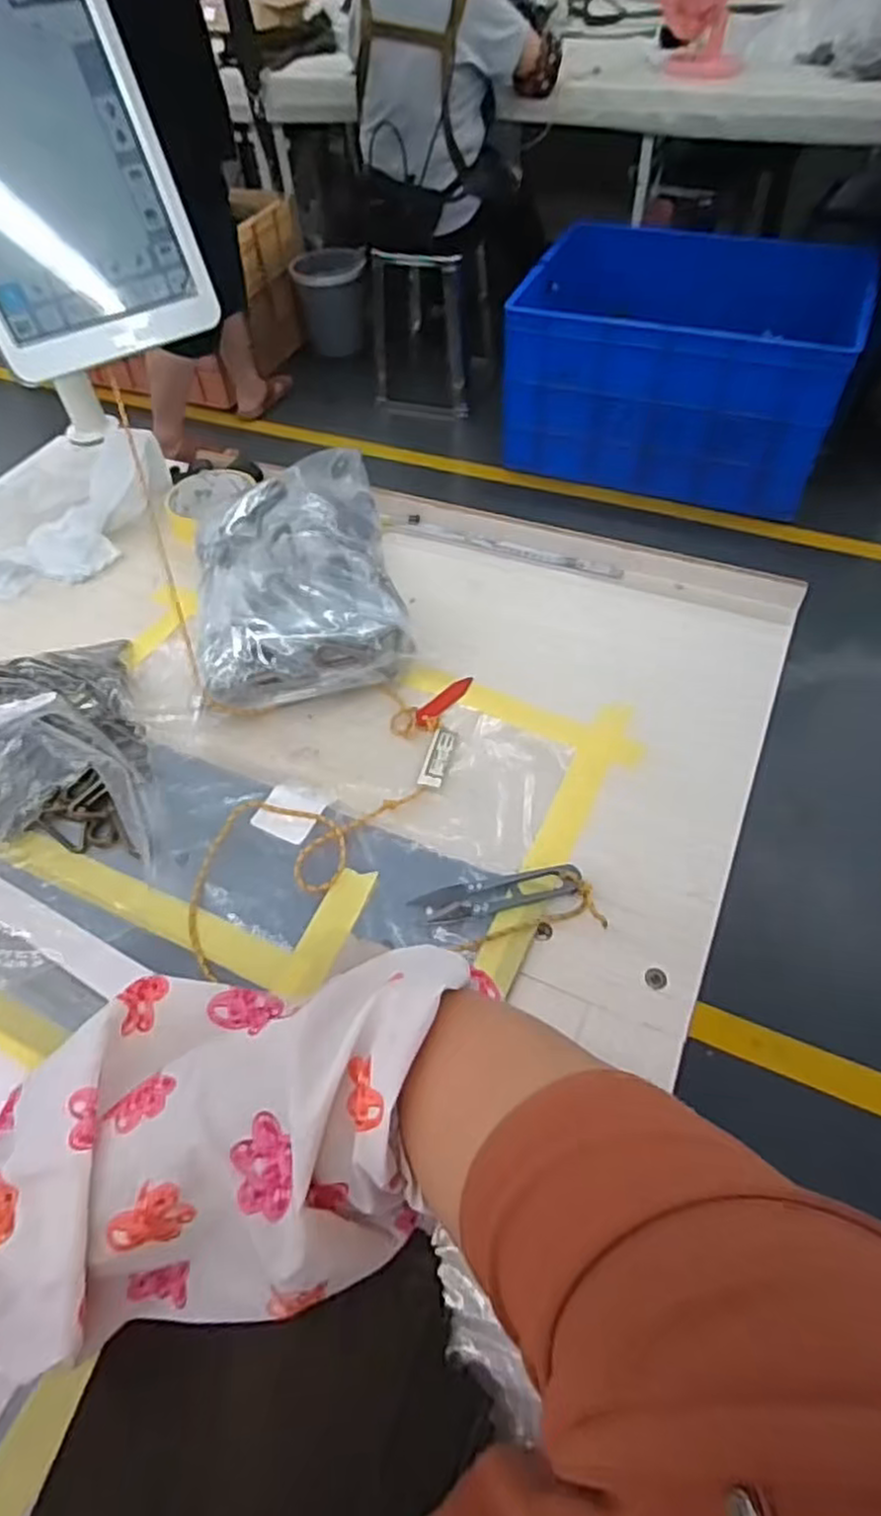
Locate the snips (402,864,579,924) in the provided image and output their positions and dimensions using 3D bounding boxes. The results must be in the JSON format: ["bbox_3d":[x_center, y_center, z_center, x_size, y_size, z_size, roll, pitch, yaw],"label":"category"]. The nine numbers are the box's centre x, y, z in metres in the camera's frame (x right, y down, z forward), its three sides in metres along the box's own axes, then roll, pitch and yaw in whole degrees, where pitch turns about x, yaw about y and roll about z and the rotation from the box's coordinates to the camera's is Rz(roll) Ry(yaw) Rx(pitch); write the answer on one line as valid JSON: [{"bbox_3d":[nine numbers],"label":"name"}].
[{"bbox_3d":[0.034,0.078,0.429,0.099,0.009,0.023,-13,53,-5],"label":"snips"}]

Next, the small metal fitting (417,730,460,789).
[{"bbox_3d":[-0.001,-0.001,0.501,0.018,0.004,0.051,11,54,11],"label":"small metal fitting"}]

